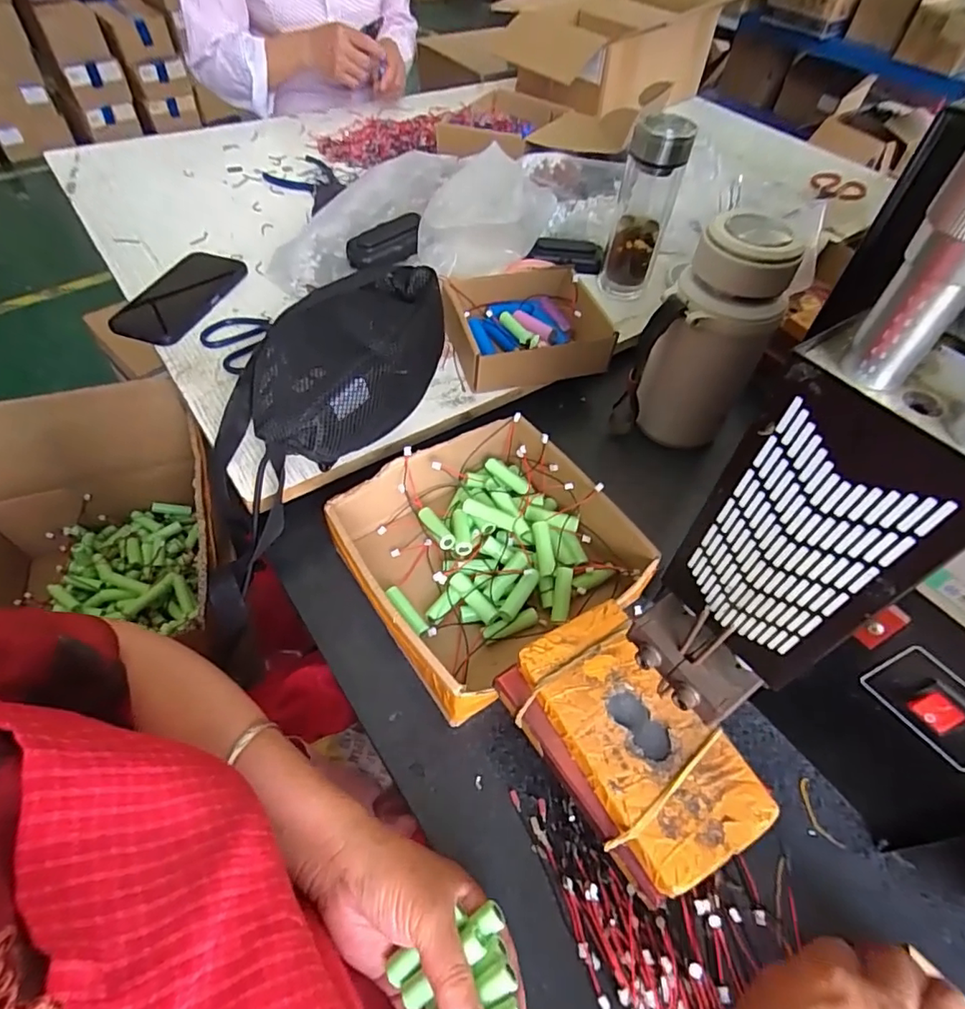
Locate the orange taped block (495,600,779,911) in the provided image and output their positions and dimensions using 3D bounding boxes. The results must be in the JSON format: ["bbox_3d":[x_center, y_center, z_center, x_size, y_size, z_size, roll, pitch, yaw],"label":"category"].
[{"bbox_3d":[0.086,0.140,0.330,0.089,0.024,0.145,-26,59,-22],"label":"orange taped block"}]

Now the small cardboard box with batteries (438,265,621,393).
[{"bbox_3d":[0.047,-0.199,0.618,0.165,0.055,0.140,-11,55,-12],"label":"small cardboard box with batteries"}]

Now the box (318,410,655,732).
[{"bbox_3d":[0.003,0.036,0.462,0.204,0.062,0.198,-29,60,-23],"label":"box"}]

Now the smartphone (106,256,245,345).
[{"bbox_3d":[-0.354,-0.245,0.648,0.094,0.012,0.169,19,54,10],"label":"smartphone"}]

